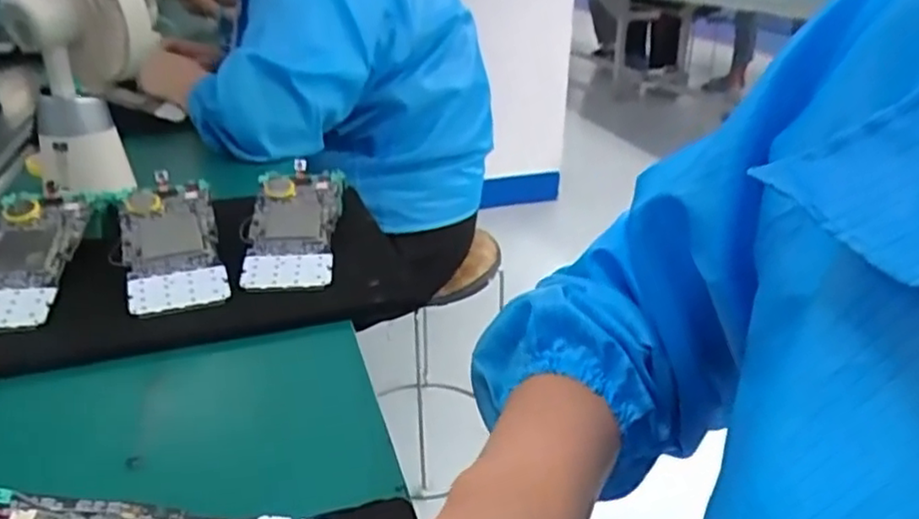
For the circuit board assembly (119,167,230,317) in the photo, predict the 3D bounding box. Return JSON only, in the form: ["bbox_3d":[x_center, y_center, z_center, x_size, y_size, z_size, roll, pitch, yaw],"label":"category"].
[{"bbox_3d":[-0.214,-0.015,0.499,0.065,0.009,0.132,-10,50,-20],"label":"circuit board assembly"}]

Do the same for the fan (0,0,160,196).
[{"bbox_3d":[-0.339,-0.181,0.618,0.126,0.236,0.104,-15,34,-24],"label":"fan"}]

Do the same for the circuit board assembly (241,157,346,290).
[{"bbox_3d":[-0.130,-0.029,0.533,0.067,0.011,0.140,1,44,-8],"label":"circuit board assembly"}]

